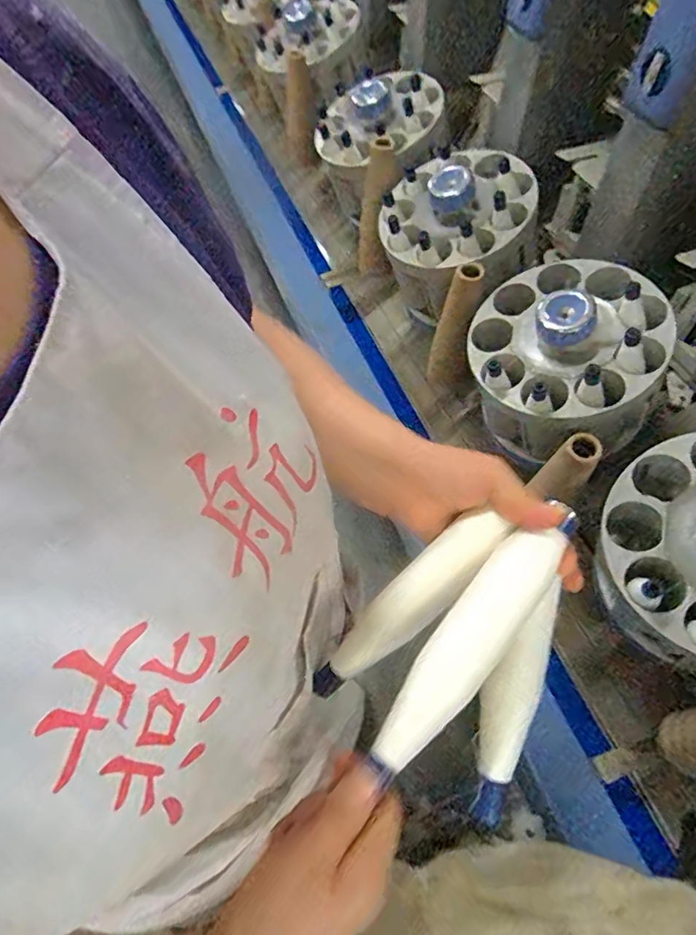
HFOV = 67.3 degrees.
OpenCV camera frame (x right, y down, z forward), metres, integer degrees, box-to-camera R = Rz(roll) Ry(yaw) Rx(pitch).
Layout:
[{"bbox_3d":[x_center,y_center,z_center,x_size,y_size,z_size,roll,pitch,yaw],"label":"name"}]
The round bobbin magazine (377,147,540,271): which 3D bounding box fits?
[{"bbox_3d":[0.168,-0.421,0.862,0.226,0.109,0.223,39,89,26],"label":"round bobbin magazine"}]

